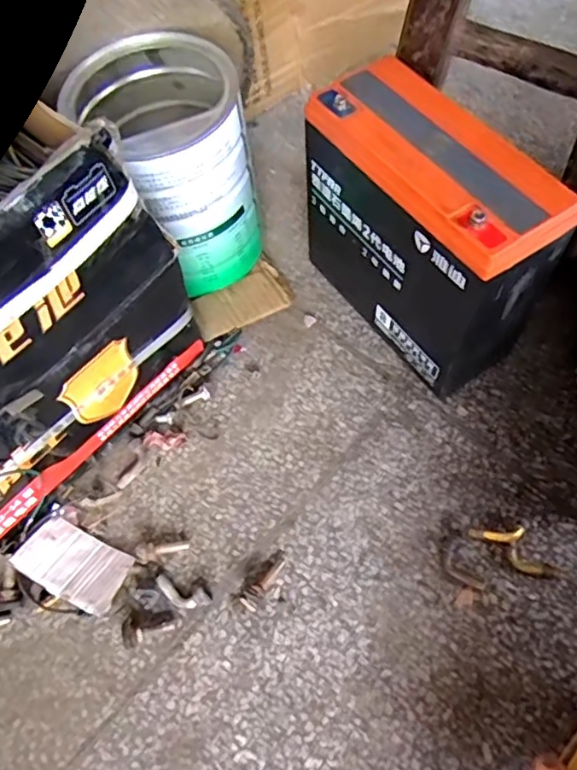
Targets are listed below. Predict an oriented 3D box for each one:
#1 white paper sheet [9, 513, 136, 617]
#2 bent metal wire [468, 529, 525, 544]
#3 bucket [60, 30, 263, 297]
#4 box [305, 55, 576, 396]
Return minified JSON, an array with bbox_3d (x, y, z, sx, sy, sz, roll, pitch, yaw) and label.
[{"bbox_3d":[-0.148,0.123,0.428,0.080,0.005,0.046,23,47,20],"label":"white paper sheet"},{"bbox_3d":[0.147,0.105,0.429,0.039,0.011,0.011,0,61,3],"label":"bent metal wire"},{"bbox_3d":[-0.093,-0.169,0.506,0.121,0.174,0.126,-26,63,-11],"label":"bucket"},{"bbox_3d":[0.095,-0.105,0.457,0.077,0.173,0.186,-32,64,-14],"label":"box"}]

